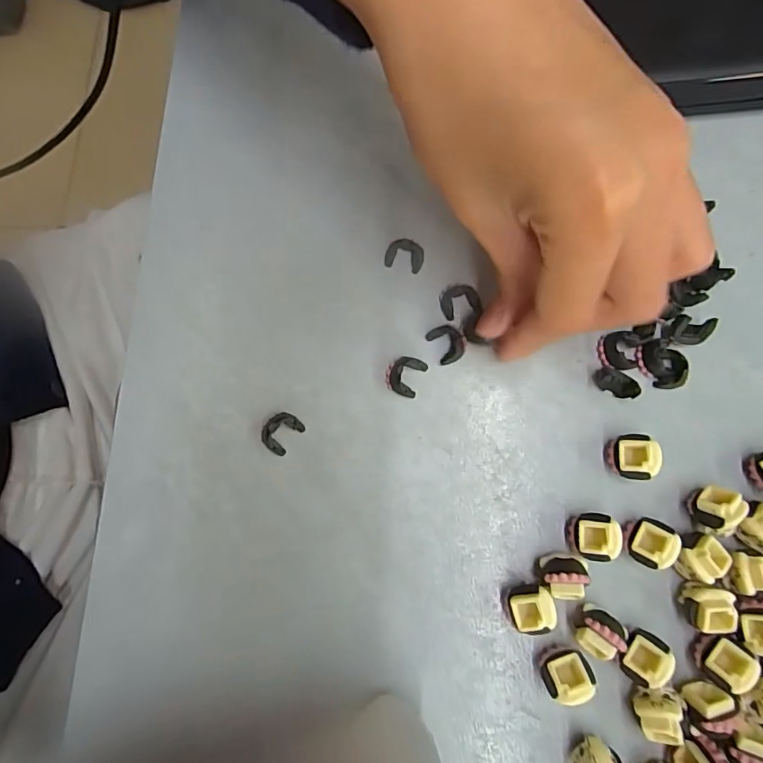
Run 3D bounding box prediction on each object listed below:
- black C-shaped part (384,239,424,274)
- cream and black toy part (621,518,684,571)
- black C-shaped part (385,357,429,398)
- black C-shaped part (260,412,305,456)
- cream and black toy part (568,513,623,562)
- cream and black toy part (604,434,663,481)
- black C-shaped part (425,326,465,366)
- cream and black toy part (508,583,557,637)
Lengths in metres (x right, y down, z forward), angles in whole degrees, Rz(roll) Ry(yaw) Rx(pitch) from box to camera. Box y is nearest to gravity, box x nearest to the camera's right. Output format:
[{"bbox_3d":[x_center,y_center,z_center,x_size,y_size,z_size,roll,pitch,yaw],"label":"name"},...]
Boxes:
[{"bbox_3d":[0.010,-0.053,0.208,0.016,0.008,0.011,17,78,6],"label":"black C-shaped part"},{"bbox_3d":[0.095,0.057,0.177,0.016,0.015,0.016,20,78,6],"label":"cream and black toy part"},{"bbox_3d":[0.009,-0.003,0.197,0.014,0.006,0.015,24,79,7],"label":"black C-shaped part"},{"bbox_3d":[-0.040,0.020,0.195,0.013,0.004,0.016,39,81,10],"label":"black C-shaped part"},{"bbox_3d":[0.075,0.056,0.178,0.015,0.016,0.016,0,77,2],"label":"cream and black toy part"},{"bbox_3d":[0.093,0.028,0.183,0.016,0.014,0.016,-4,77,1],"label":"cream and black toy part"},{"bbox_3d":[0.026,-0.015,0.199,0.011,0.006,0.016,-27,78,-5],"label":"black C-shaped part"},{"bbox_3d":[0.052,0.079,0.173,0.015,0.015,0.015,-8,77,0],"label":"cream and black toy part"}]

